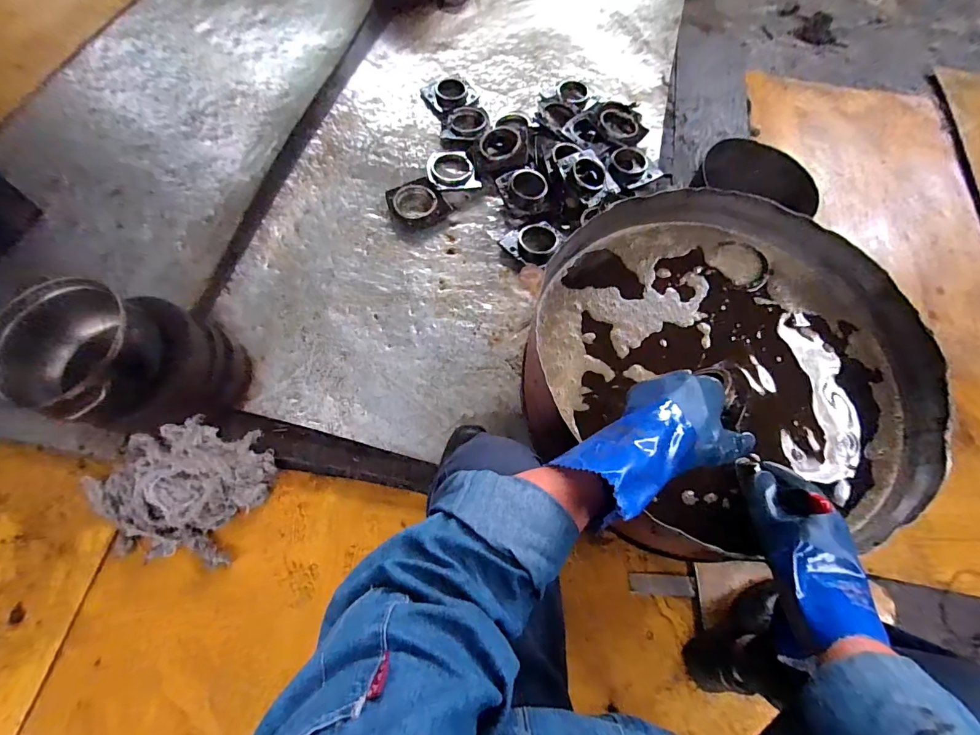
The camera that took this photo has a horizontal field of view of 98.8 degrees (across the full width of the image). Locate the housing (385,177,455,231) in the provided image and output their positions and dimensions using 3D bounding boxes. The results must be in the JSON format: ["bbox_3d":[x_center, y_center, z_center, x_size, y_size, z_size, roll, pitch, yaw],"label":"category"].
[{"bbox_3d":[-0.200,-0.460,1.157,0.156,0.047,0.145,-25,72,-10],"label":"housing"}]

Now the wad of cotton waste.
[{"bbox_3d":[-0.643,0.245,0.856,0.365,0.099,0.272,5,70,1],"label":"wad of cotton waste"}]

